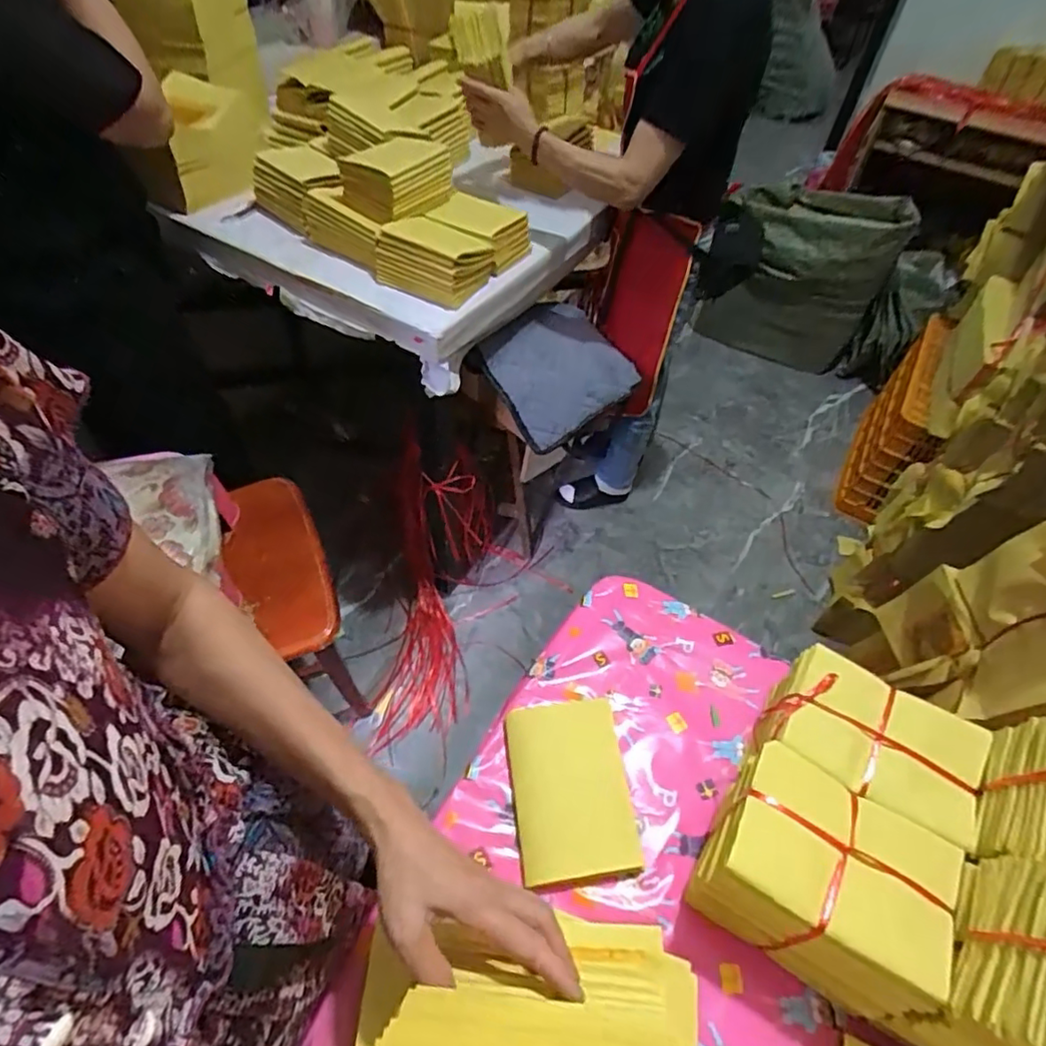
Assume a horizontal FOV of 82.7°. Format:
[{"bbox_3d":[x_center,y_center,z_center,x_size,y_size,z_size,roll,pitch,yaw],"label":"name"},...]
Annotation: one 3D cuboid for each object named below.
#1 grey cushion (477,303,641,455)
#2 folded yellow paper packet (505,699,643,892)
[{"bbox_3d":[0.073,-0.333,1.284,0.297,0.094,0.275,-38,91,-18],"label":"grey cushion"},{"bbox_3d":[0.045,0.268,0.602,0.109,0.034,0.169,-5,53,-7],"label":"folded yellow paper packet"}]

